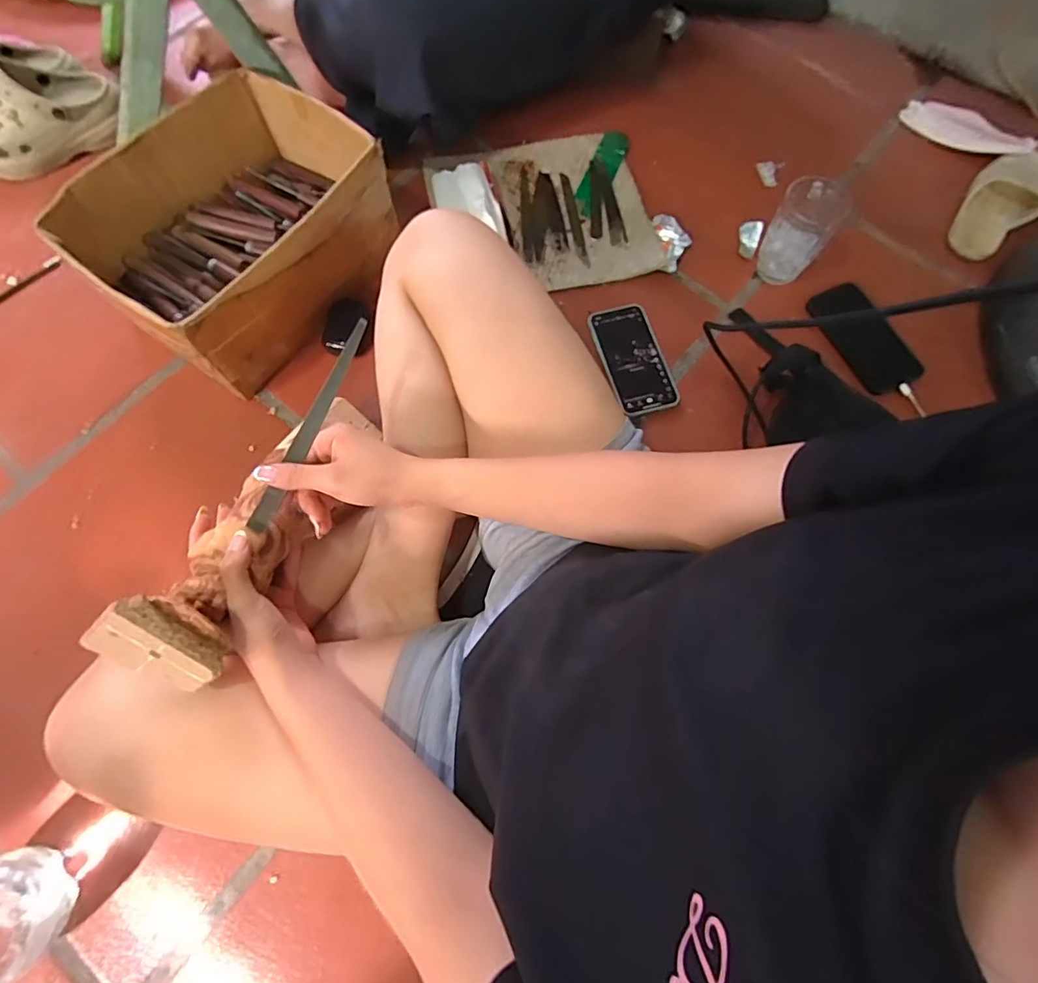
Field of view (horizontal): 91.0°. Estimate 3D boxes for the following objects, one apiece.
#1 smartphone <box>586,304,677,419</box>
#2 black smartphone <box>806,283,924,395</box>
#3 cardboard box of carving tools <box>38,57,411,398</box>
[{"bbox_3d":[0.147,-0.175,0.666,0.077,0.008,0.158,-13,71,-10],"label":"smartphone"},{"bbox_3d":[0.466,-0.210,0.691,0.085,0.009,0.162,-28,74,-9],"label":"black smartphone"},{"bbox_3d":[-0.340,-0.325,0.630,0.258,0.127,0.325,38,76,11],"label":"cardboard box of carving tools"}]

